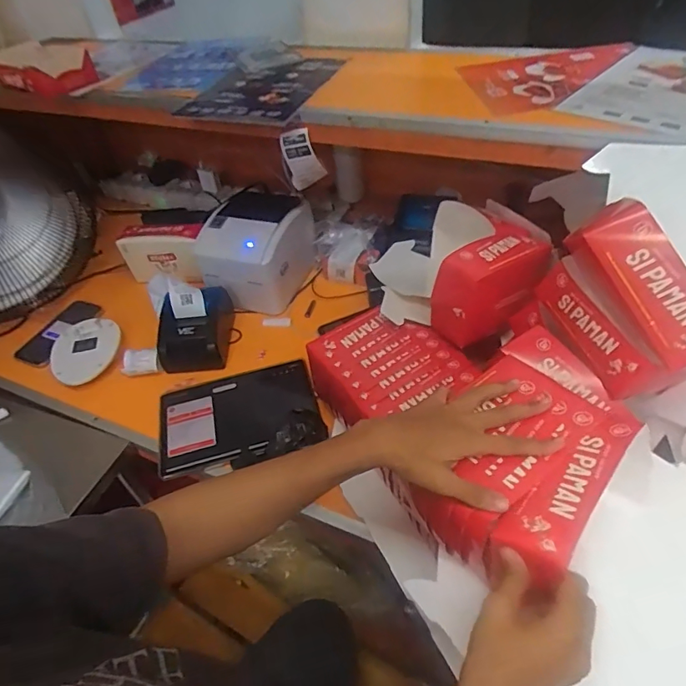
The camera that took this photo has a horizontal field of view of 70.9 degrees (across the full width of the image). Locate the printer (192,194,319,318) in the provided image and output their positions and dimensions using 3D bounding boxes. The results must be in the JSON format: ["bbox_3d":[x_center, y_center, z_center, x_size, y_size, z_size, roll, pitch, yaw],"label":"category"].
[{"bbox_3d":[-0.173,-0.182,0.956,0.214,0.141,0.169,2,46,9],"label":"printer"}]

